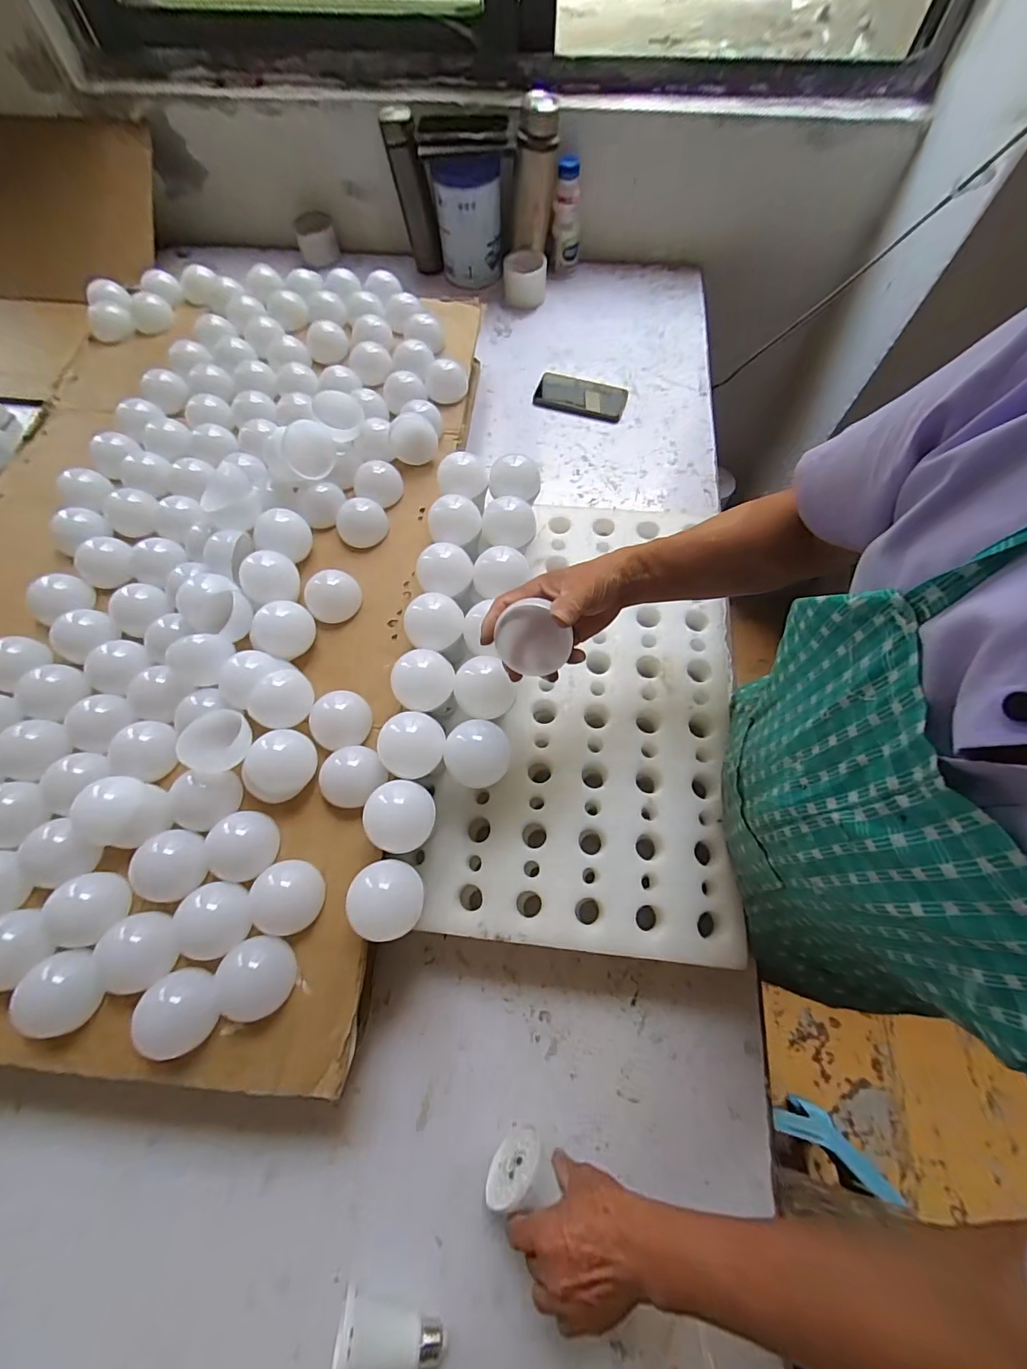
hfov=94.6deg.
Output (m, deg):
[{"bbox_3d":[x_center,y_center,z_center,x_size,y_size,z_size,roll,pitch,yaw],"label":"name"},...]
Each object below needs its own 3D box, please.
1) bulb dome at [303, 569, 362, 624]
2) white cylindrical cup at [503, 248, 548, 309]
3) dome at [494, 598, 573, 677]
[{"bbox_3d":[-0.219,-0.107,0.573,0.062,0.029,0.057,2,68,2],"label":"bulb dome"},{"bbox_3d":[0.023,-0.818,0.962,0.088,0.057,0.080,0,68,1],"label":"white cylindrical cup"},{"bbox_3d":[0.017,-0.043,0.403,0.060,0.042,0.054,13,68,6],"label":"dome"}]

